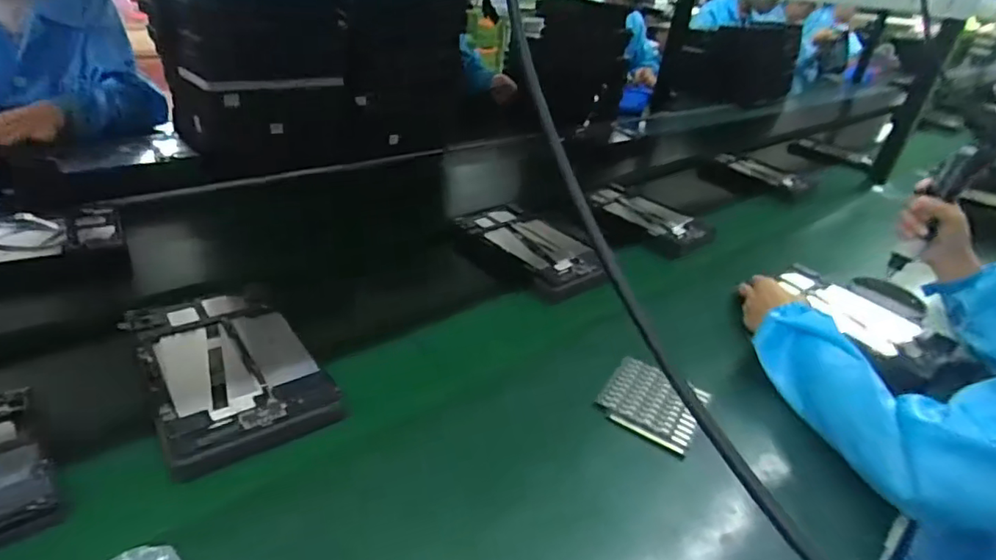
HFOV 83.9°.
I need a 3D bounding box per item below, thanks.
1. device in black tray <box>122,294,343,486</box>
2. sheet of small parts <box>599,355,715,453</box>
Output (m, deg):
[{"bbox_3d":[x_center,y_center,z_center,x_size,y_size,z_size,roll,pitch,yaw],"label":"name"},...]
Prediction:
[{"bbox_3d":[-0.279,0.081,0.572,0.149,0.022,0.245,-20,43,-33],"label":"device in black tray"},{"bbox_3d":[0.172,0.132,0.612,0.100,0.009,0.106,24,34,25],"label":"sheet of small parts"}]

